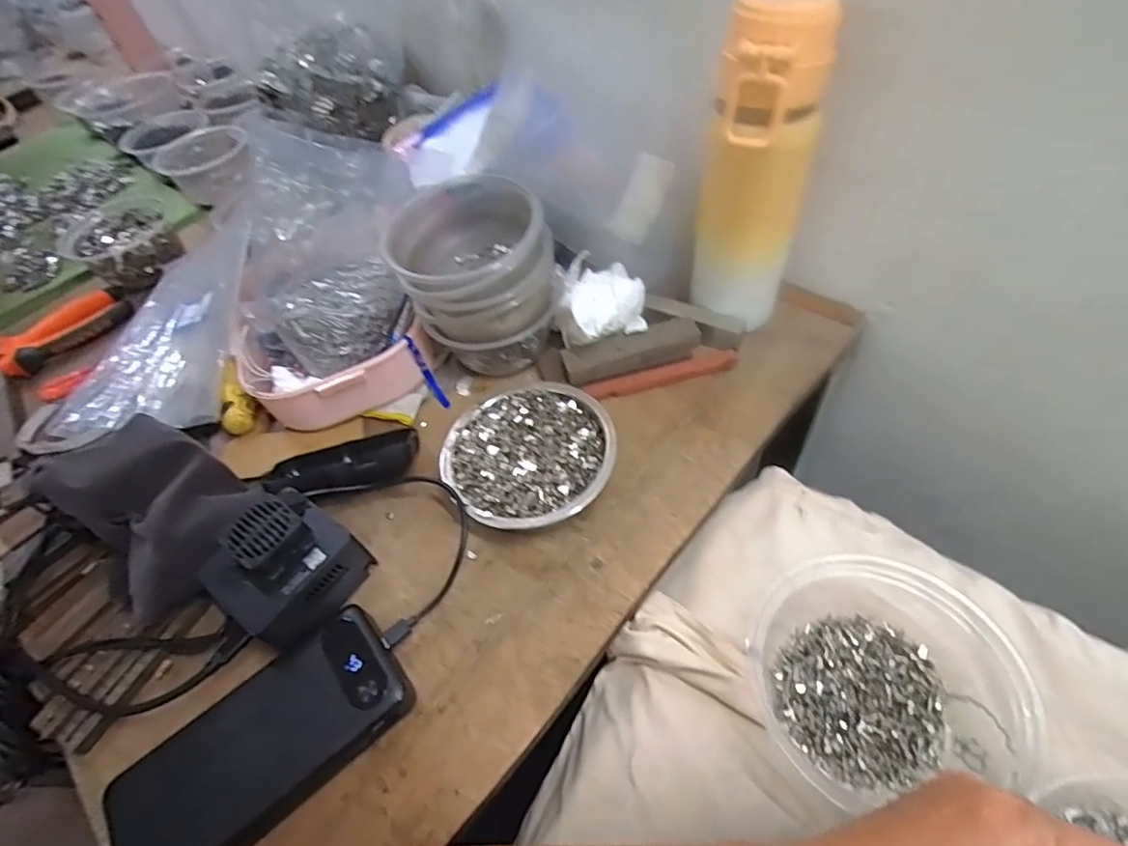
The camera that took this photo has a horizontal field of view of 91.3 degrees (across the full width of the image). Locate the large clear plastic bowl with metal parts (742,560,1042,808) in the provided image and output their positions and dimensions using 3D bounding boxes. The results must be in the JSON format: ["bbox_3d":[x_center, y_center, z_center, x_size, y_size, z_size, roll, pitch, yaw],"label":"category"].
[{"bbox_3d":[0.187,0.138,0.317,0.149,0.045,0.144,-5,52,6],"label":"large clear plastic bowl with metal parts"}]

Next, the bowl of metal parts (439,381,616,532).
[{"bbox_3d":[-0.026,0.023,0.402,0.120,0.030,0.122,-5,52,6],"label":"bowl of metal parts"}]

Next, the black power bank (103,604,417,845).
[{"bbox_3d":[-0.166,0.177,0.305,0.155,0.024,0.071,-37,56,-18],"label":"black power bank"}]

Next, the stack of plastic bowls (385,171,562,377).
[{"bbox_3d":[-0.064,-0.115,0.447,0.110,0.118,0.112,-34,59,-18],"label":"stack of plastic bowls"}]

